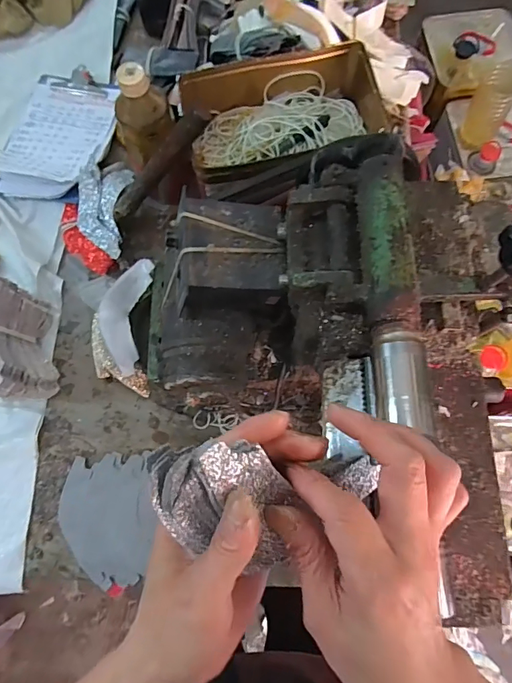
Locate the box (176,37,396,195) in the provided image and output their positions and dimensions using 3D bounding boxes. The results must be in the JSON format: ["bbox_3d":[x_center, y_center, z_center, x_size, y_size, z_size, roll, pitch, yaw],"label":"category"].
[{"bbox_3d":[0.038,-0.280,0.529,0.254,0.070,0.141,-17,76,-4],"label":"box"}]

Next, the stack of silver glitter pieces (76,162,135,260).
[{"bbox_3d":[-0.207,-0.177,0.578,0.064,0.032,0.130,2,75,1],"label":"stack of silver glitter pieces"}]

